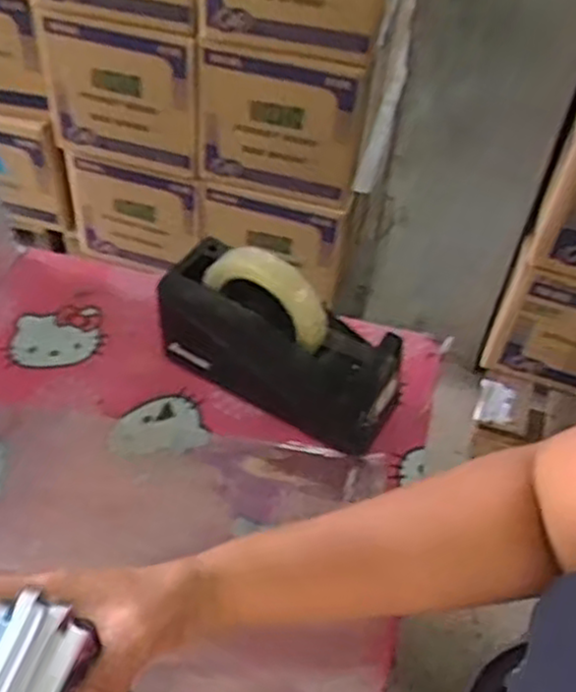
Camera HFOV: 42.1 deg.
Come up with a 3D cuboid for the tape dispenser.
[{"bbox_3d":[-0.008,-0.008,0.612,0.204,0.135,0.072,27,54,18],"label":"tape dispenser"}]

